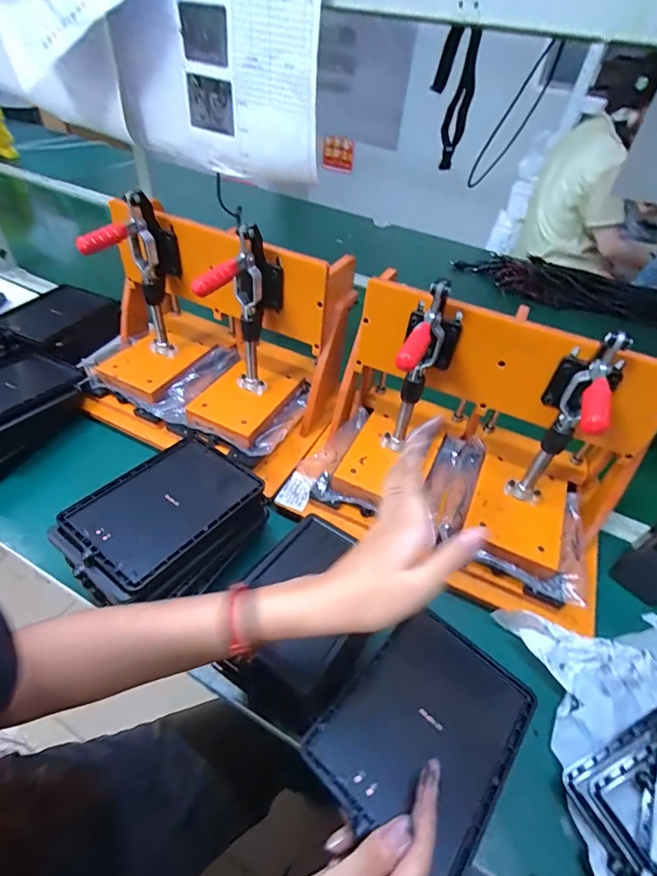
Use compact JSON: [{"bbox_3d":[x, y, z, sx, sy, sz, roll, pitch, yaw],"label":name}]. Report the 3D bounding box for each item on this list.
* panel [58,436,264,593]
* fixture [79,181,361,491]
[{"bbox_3d":[-0.162,0.064,0.438,0.116,0.017,0.165,30,49,22],"label":"panel"},{"bbox_3d":[-0.170,-0.148,0.596,0.362,0.242,0.215,22,47,15],"label":"fixture"}]

